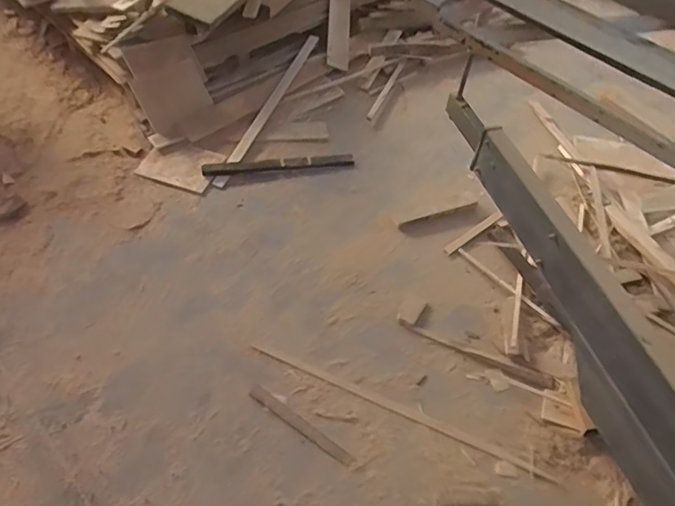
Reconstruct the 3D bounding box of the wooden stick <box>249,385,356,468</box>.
[{"bbox_3d":[-0.104,0.499,1.589,0.356,0.021,0.041,32,54,18],"label":"wooden stick"}]

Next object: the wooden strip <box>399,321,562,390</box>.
[{"bbox_3d":[0.461,0.326,1.783,0.521,0.019,0.045,20,53,16],"label":"wooden strip"}]

